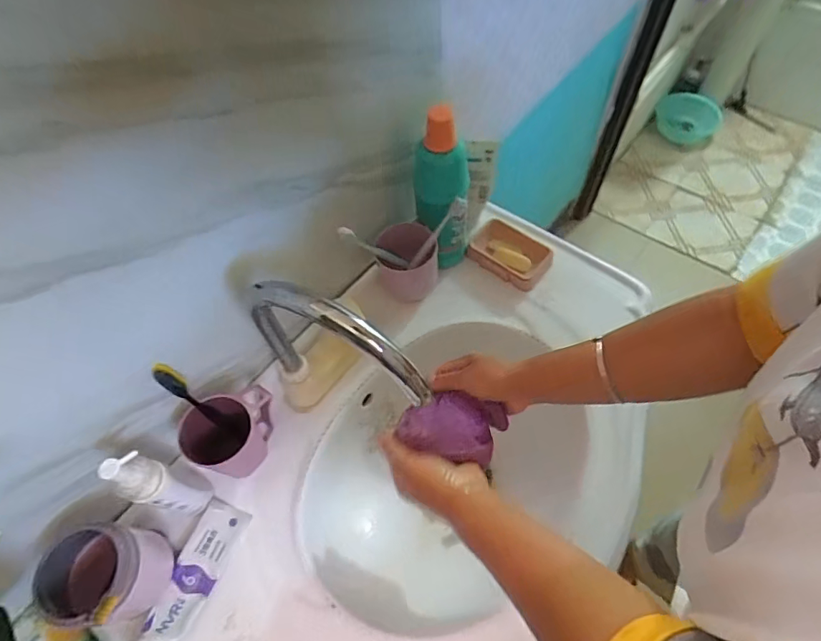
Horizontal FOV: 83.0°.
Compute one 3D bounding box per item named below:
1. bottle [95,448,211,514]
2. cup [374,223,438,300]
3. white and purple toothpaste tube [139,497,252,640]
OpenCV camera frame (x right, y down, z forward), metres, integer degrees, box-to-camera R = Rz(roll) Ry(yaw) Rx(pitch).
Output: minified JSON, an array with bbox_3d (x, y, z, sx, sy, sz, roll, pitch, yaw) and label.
[{"bbox_3d":[-0.262,0.177,0.497,0.039,0.174,0.044,13,63,10],"label":"bottle"},{"bbox_3d":[-0.004,-0.085,0.665,0.084,0.091,0.100,-10,61,-2],"label":"cup"},{"bbox_3d":[-0.246,0.291,0.518,0.052,0.036,0.169,16,63,12],"label":"white and purple toothpaste tube"}]

